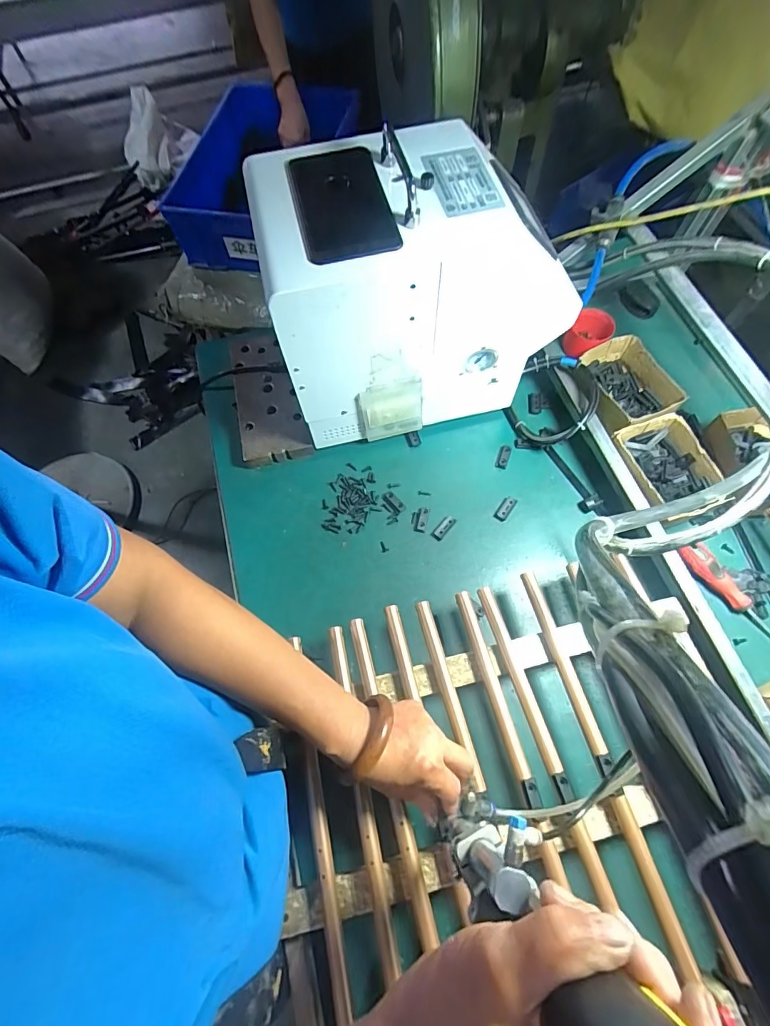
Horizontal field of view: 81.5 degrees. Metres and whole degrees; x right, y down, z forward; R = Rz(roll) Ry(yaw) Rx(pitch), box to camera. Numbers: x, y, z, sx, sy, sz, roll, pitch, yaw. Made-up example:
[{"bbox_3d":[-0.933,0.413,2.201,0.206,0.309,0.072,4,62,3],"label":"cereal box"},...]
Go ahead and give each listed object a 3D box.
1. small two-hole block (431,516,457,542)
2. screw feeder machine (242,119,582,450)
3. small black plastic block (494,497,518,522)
[{"bbox_3d":[0.082,0.021,0.608,0.016,0.006,0.039,38,74,15],"label":"small two-hole block"},{"bbox_3d":[0.037,-0.270,0.585,0.340,0.294,0.216,-12,68,-3],"label":"screw feeder machine"},{"bbox_3d":[0.167,-0.006,0.615,0.018,0.004,0.039,34,73,14],"label":"small black plastic block"}]

